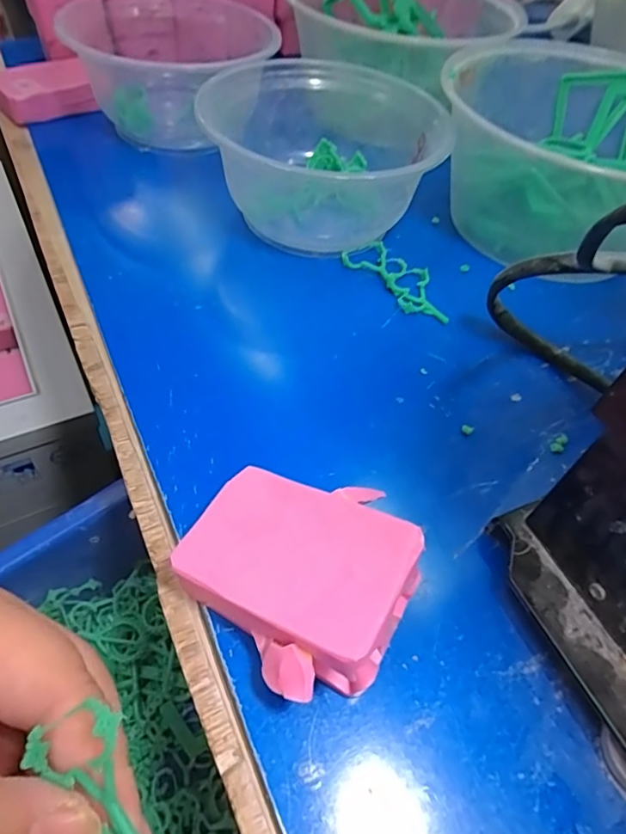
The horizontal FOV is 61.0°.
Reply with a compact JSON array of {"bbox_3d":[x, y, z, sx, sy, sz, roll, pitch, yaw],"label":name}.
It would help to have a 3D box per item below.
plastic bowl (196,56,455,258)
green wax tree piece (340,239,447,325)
[{"bbox_3d":[0.008,-0.150,0.311,0.129,0.062,0.120,3,52,-3],"label":"plastic bowl"},{"bbox_3d":[0.049,-0.075,0.291,0.030,0.008,0.068,-32,62,-26],"label":"green wax tree piece"}]

